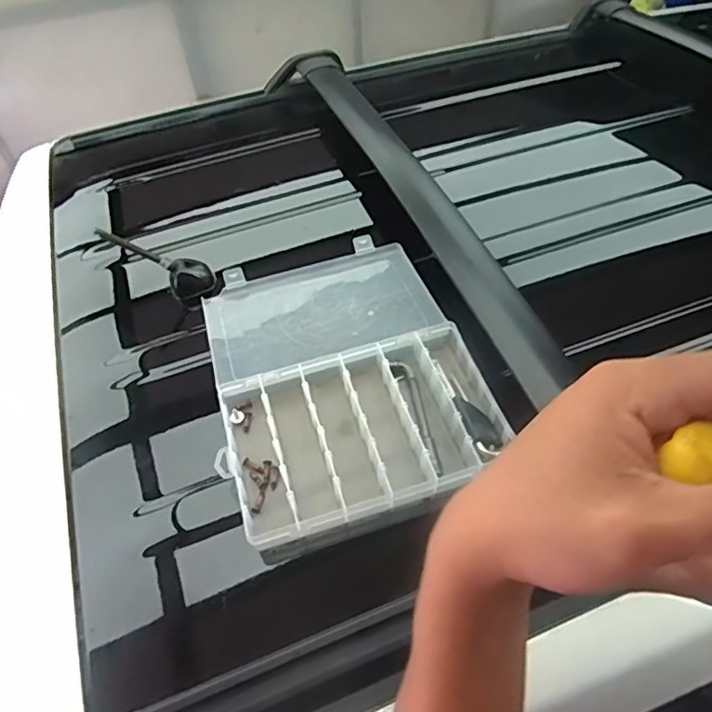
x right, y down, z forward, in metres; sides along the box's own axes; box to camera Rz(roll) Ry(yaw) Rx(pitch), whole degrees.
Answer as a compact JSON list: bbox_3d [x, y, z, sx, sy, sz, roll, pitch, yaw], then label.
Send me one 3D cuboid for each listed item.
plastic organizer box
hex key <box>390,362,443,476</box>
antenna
[{"bbox_3d":[-0.019,0.011,0.640,0.280,0.045,0.363,-15,53,-8],"label":"plastic organizer box"},{"bbox_3d":[0.066,0.066,0.600,0.023,0.016,0.140,-11,52,-5],"label":"hex key"},{"bbox_3d":[-0.253,-0.119,0.707,0.055,0.158,0.059,-30,47,26],"label":"antenna"}]

